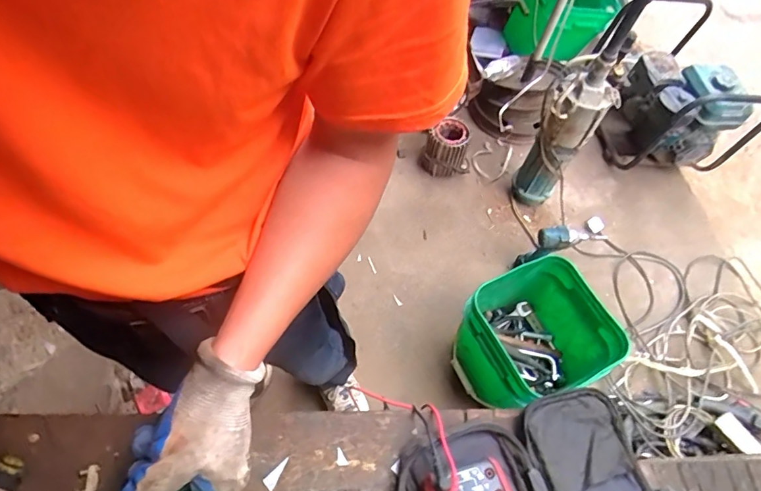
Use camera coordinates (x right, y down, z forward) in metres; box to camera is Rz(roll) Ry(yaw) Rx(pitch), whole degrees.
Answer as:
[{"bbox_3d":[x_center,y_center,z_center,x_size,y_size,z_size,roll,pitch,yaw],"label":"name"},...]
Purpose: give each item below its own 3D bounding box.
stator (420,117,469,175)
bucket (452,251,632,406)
[{"bbox_3d":[0.218,-0.294,1.461,0.125,0.173,0.116,1,60,-2],"label":"stator"},{"bbox_3d":[0.352,0.235,1.136,0.289,0.293,0.260,-17,62,-12],"label":"bucket"}]

